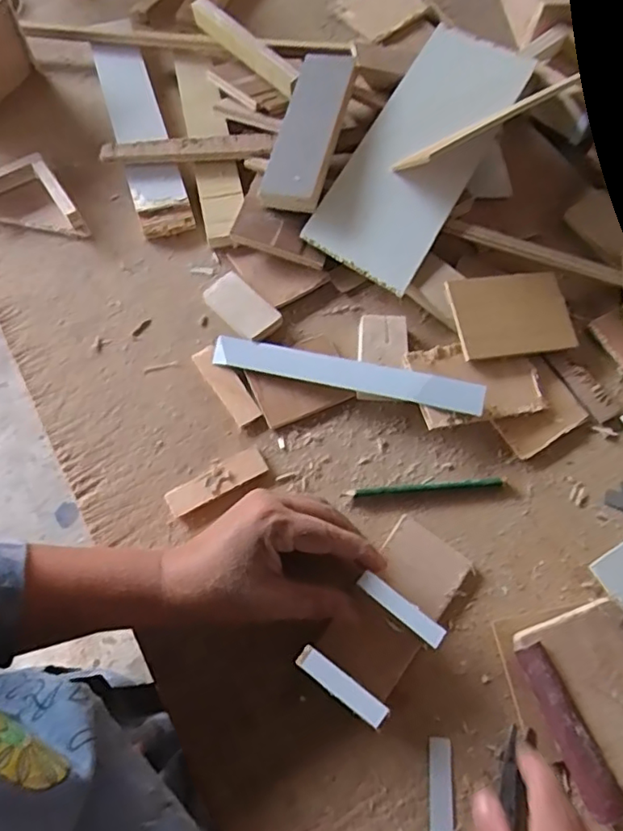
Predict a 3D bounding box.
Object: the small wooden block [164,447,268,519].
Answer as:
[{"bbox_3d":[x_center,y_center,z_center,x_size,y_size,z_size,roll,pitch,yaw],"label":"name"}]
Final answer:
[{"bbox_3d":[-0.069,0.049,0.423,0.074,0.008,0.022,-29,70,-11],"label":"small wooden block"}]

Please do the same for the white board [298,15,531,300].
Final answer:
[{"bbox_3d":[0.096,-0.233,0.504,0.100,0.010,0.260,28,78,8],"label":"white board"}]

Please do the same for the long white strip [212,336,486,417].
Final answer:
[{"bbox_3d":[0.025,-0.032,0.444,0.207,0.006,0.025,12,80,10],"label":"long white strip"}]

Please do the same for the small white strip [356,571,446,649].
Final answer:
[{"bbox_3d":[0.054,0.116,0.345,0.056,0.004,0.012,35,72,17],"label":"small white strip"}]

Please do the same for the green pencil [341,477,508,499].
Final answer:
[{"bbox_3d":[0.083,0.053,0.422,0.119,0.007,0.007,-5,67,-1],"label":"green pencil"}]

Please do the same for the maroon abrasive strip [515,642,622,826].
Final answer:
[{"bbox_3d":[0.150,0.183,0.336,0.021,0.010,0.095,-23,69,-8],"label":"maroon abrasive strip"}]

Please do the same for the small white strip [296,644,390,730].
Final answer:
[{"bbox_3d":[0.017,0.149,0.316,0.055,0.004,0.012,35,69,12],"label":"small white strip"}]

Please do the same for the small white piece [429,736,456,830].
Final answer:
[{"bbox_3d":[0.079,0.224,0.349,0.015,0.004,0.051,3,67,2],"label":"small white piece"}]

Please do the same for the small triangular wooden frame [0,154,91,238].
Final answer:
[{"bbox_3d":[-0.255,-0.200,0.517,0.123,0.024,0.062,9,68,5],"label":"small triangular wooden frame"}]

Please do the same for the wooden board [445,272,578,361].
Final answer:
[{"bbox_3d":[0.159,-0.080,0.458,0.095,0.004,0.068,-8,73,-10],"label":"wooden board"}]

